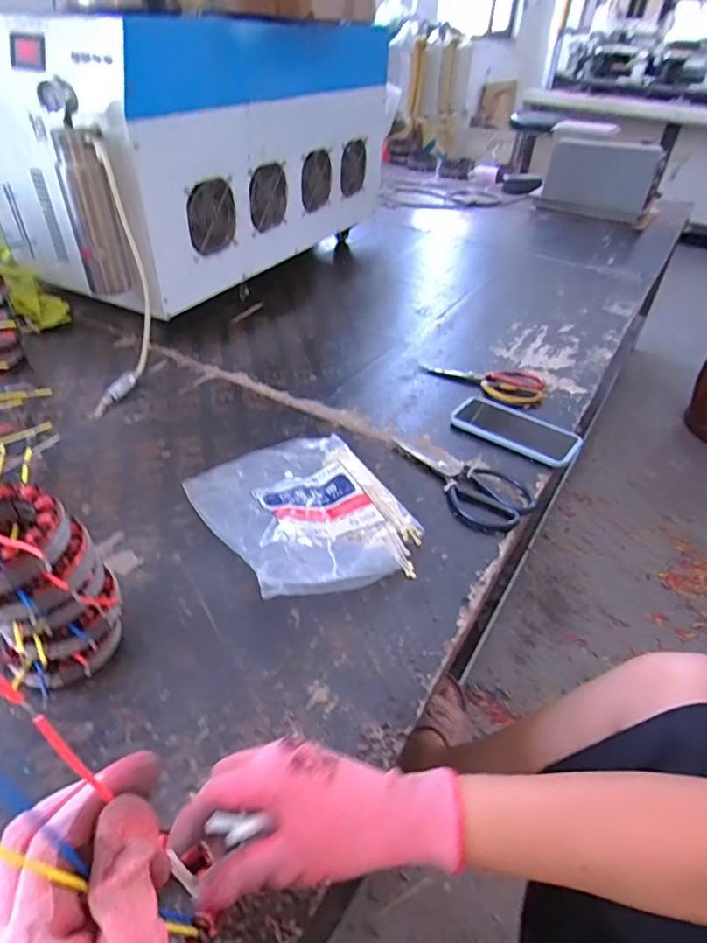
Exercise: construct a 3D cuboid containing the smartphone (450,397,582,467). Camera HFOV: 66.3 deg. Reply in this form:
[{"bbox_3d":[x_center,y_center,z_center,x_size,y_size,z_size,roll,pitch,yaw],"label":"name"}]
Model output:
[{"bbox_3d":[0.225,-0.061,0.758,0.172,0.014,0.087,28,45,27],"label":"smartphone"}]

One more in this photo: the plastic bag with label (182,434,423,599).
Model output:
[{"bbox_3d":[-0.054,0.030,0.596,0.198,0.060,0.254,-20,45,-26],"label":"plastic bag with label"}]

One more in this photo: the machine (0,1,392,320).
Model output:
[{"bbox_3d":[-0.256,-0.611,1.066,0.377,0.381,0.805,25,44,23],"label":"machine"}]

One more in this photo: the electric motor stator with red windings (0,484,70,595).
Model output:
[{"bbox_3d":[-0.244,0.047,0.374,0.091,0.032,0.085,28,45,27],"label":"electric motor stator with red windings"}]

